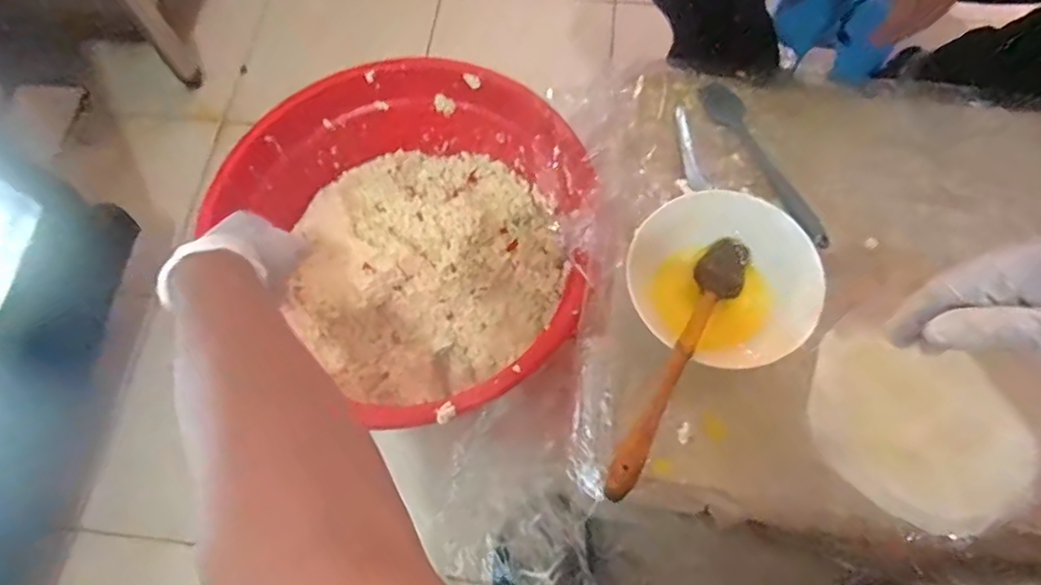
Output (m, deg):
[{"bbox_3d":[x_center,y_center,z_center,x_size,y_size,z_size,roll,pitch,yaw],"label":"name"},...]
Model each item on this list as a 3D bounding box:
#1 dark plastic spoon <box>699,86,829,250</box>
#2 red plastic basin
[{"bbox_3d":[0.236,-0.130,0.565,0.031,0.011,0.200,-24,69,-7],"label":"dark plastic spoon"},{"bbox_3d":[-0.123,-0.066,0.700,0.397,0.195,0.369,0,68,1],"label":"red plastic basin"}]

